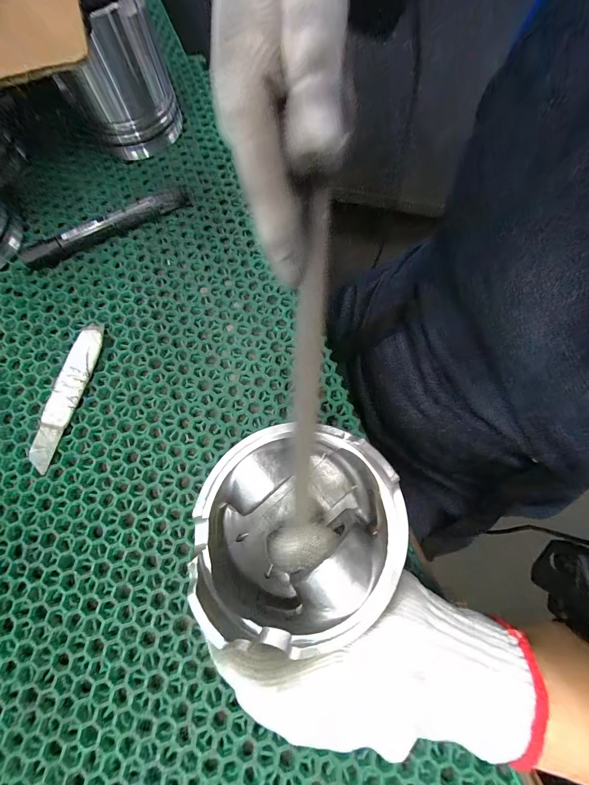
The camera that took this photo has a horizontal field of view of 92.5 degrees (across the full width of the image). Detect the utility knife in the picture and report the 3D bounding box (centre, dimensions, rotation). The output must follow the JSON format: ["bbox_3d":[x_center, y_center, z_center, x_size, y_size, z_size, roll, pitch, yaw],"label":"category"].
[{"bbox_3d":[-0.169,0.000,0.210,0.020,0.010,0.110,14,75,4],"label":"utility knife"}]

